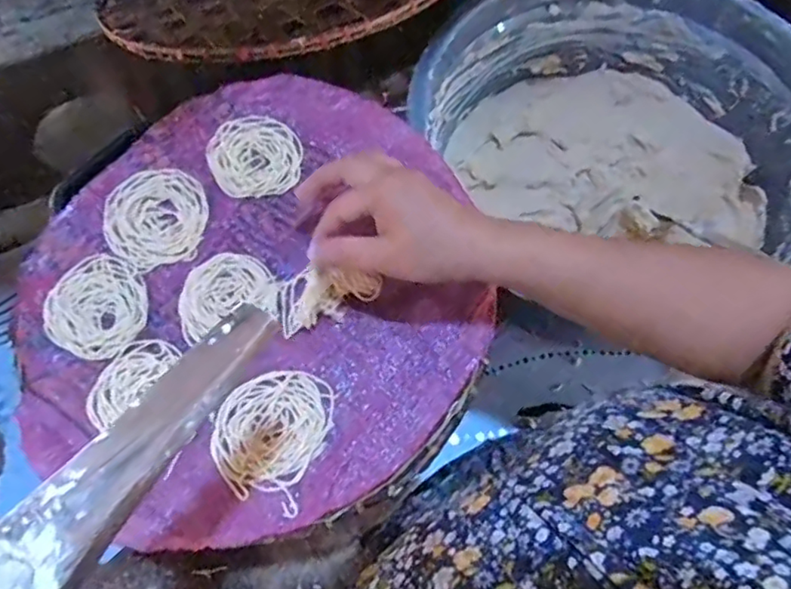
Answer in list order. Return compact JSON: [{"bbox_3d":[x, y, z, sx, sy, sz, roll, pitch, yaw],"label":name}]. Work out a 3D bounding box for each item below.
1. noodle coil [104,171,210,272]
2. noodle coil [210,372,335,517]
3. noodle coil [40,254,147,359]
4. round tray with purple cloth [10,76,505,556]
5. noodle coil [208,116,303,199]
[{"bbox_3d":[-0.188,-0.060,0.471,0.077,0.005,0.082,0,68,0],"label":"noodle coil"},{"bbox_3d":[-0.085,0.092,0.410,0.072,0.008,0.087,22,70,9],"label":"noodle coil"},{"bbox_3d":[-0.221,0.008,0.444,0.073,0.005,0.072,0,68,0],"label":"noodle coil"},{"bbox_3d":[-0.100,-0.003,0.446,0.318,0.014,0.346,0,68,0],"label":"round tray with purple cloth"},{"bbox_3d":[-0.115,-0.113,0.492,0.072,0.009,0.071,0,68,0],"label":"noodle coil"}]

